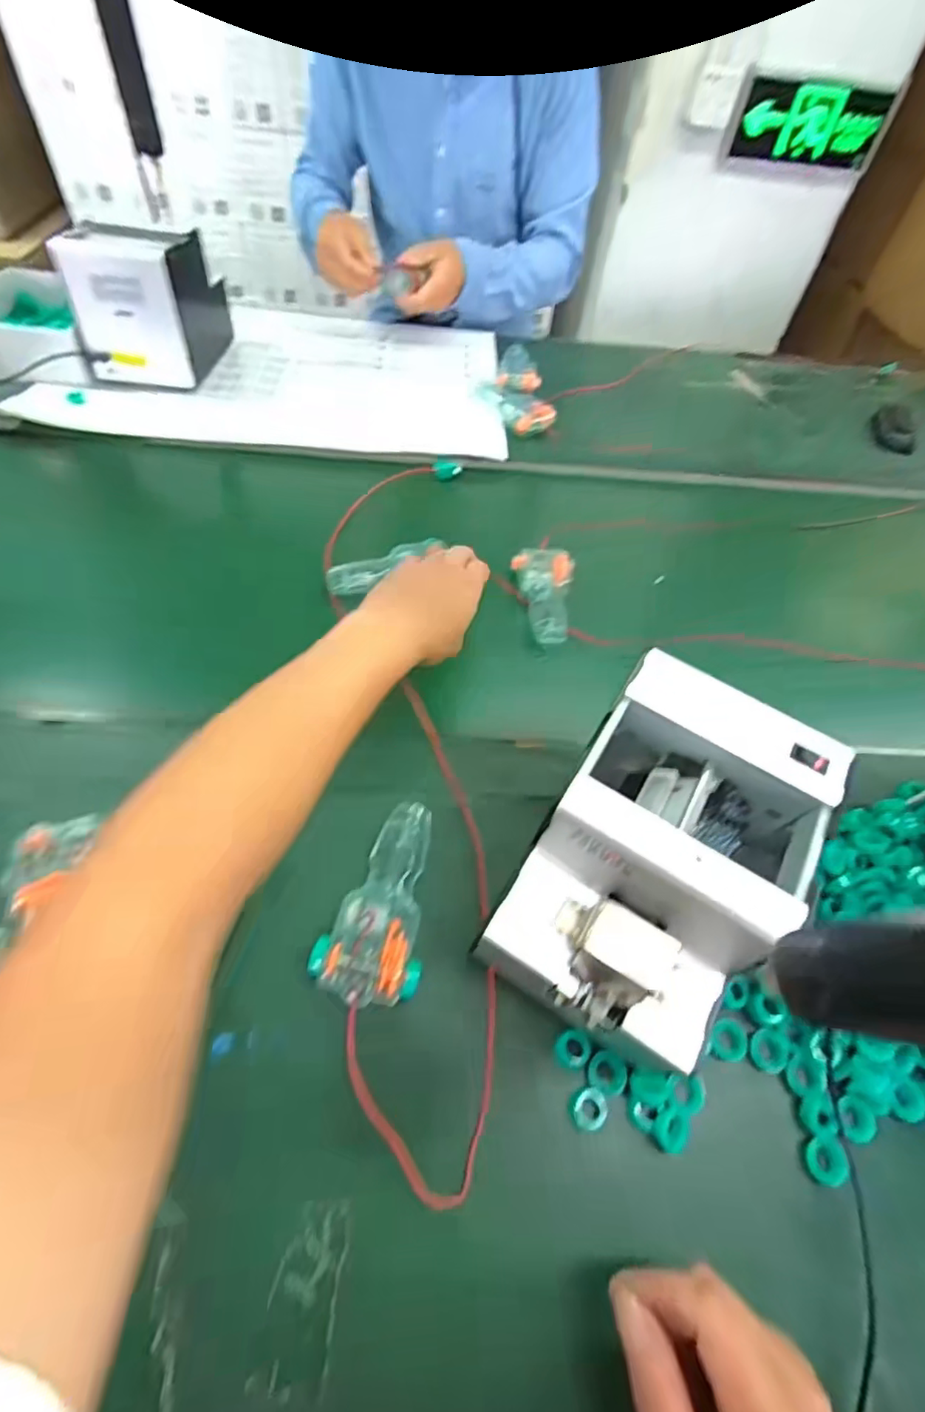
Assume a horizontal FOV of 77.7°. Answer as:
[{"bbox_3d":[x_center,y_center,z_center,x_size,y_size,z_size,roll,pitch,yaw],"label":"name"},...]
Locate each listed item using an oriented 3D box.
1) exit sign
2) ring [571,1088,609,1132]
[{"bbox_3d":[0.763,-1.274,1.264,0.345,0.148,0.051,7,54,0],"label":"exit sign"},{"bbox_3d":[0.073,0.234,0.333,0.019,0.006,0.022,40,60,21],"label":"ring"}]

